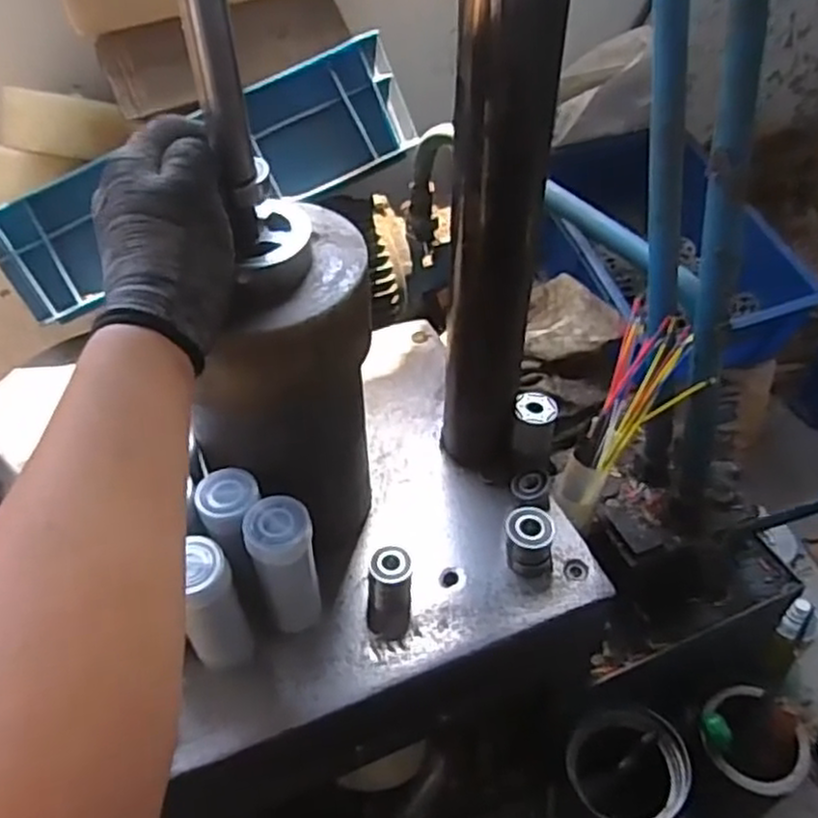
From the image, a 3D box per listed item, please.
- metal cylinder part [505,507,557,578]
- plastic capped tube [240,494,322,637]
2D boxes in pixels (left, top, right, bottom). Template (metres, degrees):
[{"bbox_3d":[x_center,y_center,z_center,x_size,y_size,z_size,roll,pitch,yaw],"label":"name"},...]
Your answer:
[{"bbox_3d":[0.097,0.108,0.595,0.039,0.040,0.044,4,46,5],"label":"metal cylinder part"},{"bbox_3d":[-0.087,0.118,0.530,0.043,0.124,0.040,0,45,0],"label":"plastic capped tube"}]

